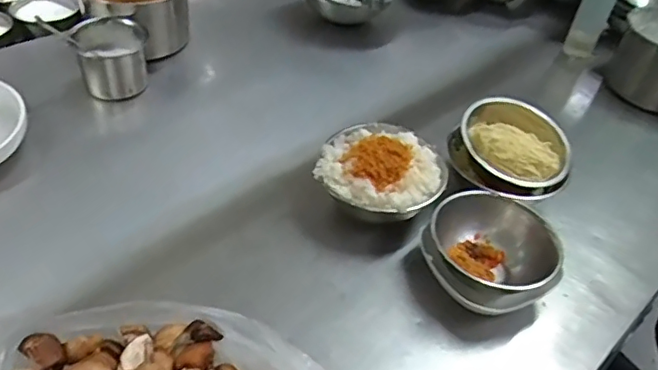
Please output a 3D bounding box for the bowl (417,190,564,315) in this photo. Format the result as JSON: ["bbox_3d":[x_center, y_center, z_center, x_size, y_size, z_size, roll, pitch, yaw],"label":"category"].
[{"bbox_3d":[0.197,0.090,0.698,0.156,0.081,0.147,4,43,-4],"label":"bowl"}]

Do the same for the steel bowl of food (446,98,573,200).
[{"bbox_3d":[0.248,-0.051,0.780,0.150,0.072,0.160,4,43,-4],"label":"steel bowl of food"}]

